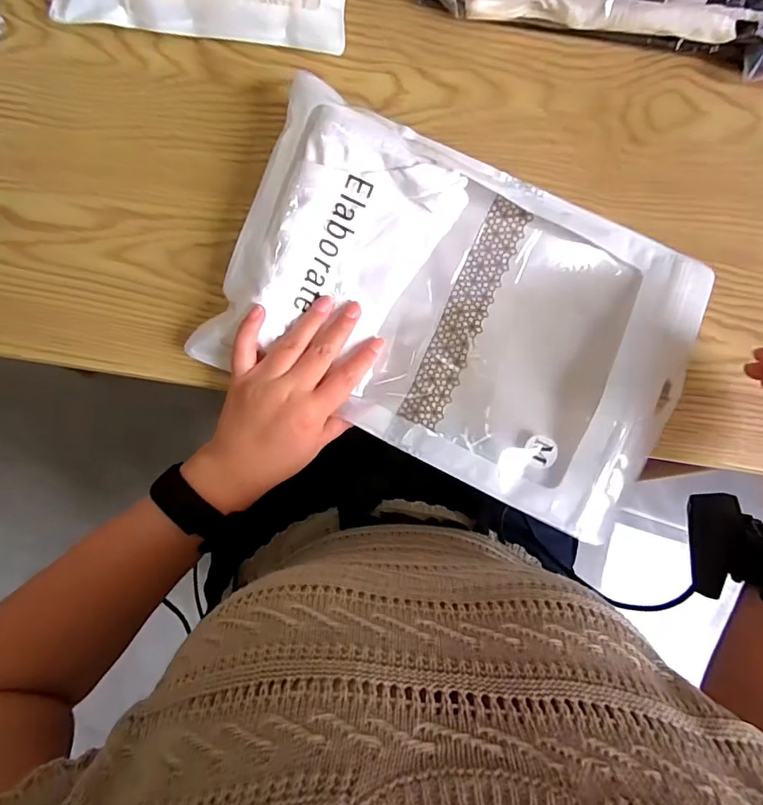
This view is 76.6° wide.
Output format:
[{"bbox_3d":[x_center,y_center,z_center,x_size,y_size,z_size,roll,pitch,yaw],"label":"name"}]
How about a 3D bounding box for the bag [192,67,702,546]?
[{"bbox_3d":[0.056,-0.069,0.362,0.339,0.060,0.225,23,83,4],"label":"bag"}]

